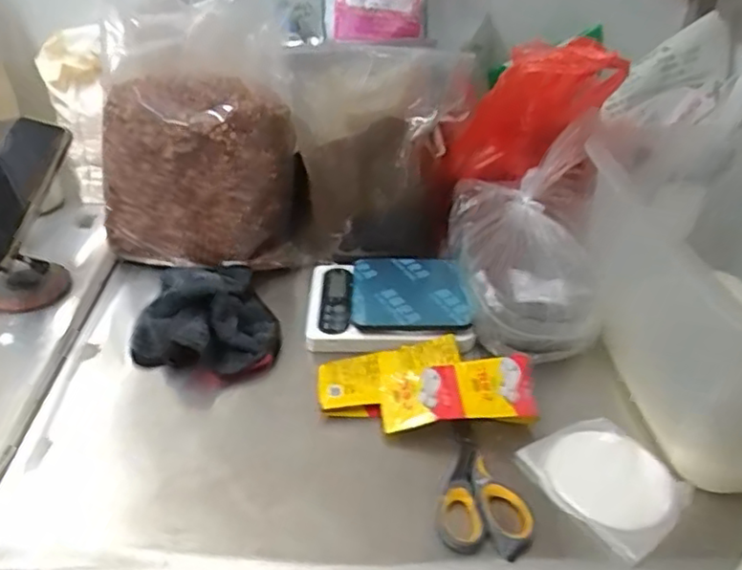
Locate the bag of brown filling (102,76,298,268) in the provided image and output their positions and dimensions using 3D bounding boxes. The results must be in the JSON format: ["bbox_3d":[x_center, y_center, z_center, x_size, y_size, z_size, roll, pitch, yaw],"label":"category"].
[{"bbox_3d":[-0.197,-0.129,0.745,0.198,0.187,0.135,10,37,10],"label":"bag of brown filling"}]

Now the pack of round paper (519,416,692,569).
[{"bbox_3d":[0.196,0.158,0.532,0.095,0.013,0.119,-20,42,-27],"label":"pack of round paper"}]

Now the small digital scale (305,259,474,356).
[{"bbox_3d":[0.017,0.012,0.697,0.168,0.033,0.138,1,37,-1],"label":"small digital scale"}]

